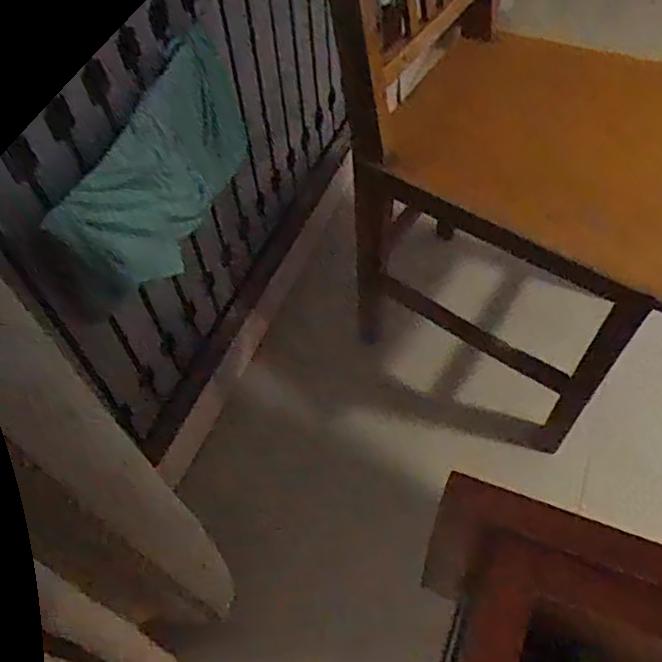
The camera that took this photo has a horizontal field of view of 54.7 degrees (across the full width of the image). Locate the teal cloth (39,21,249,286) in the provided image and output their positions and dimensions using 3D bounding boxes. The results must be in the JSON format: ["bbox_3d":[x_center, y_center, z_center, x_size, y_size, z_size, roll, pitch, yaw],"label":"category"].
[{"bbox_3d":[-0.193,-0.190,0.782,0.054,0.215,0.374,12,54,14],"label":"teal cloth"}]

